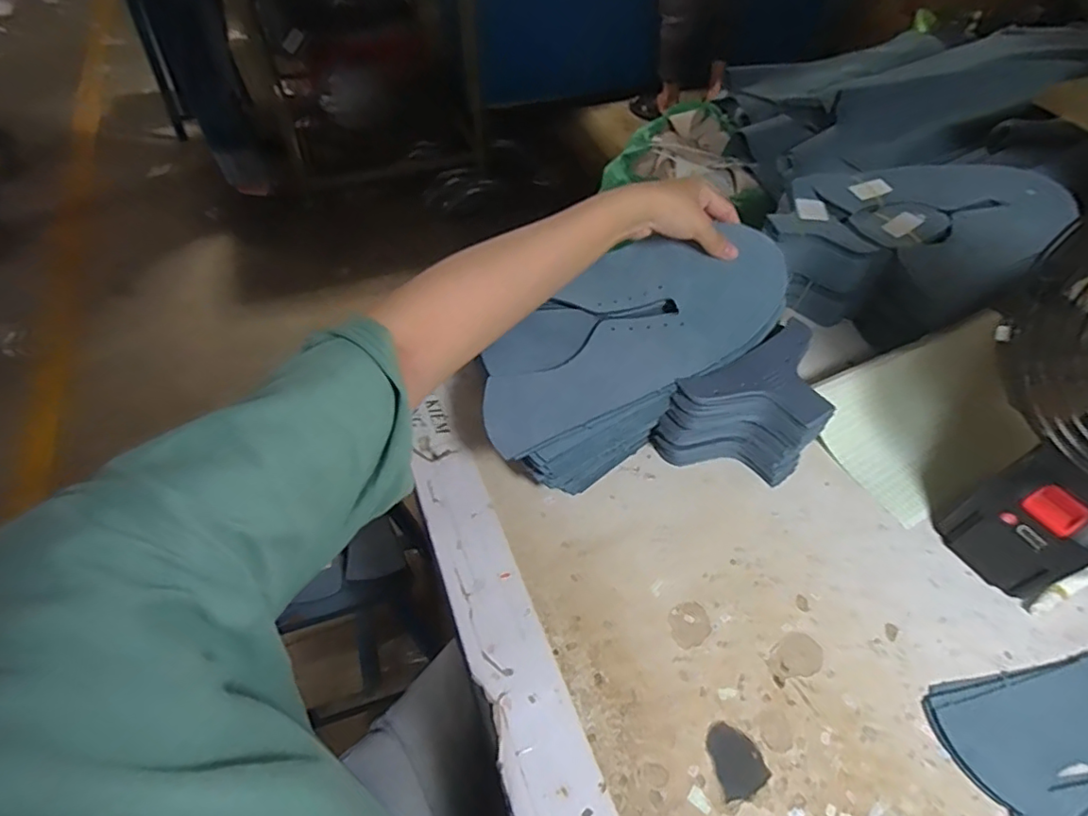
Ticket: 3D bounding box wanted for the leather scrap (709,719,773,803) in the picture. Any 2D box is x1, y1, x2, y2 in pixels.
[{"bbox_3d":[0.126,0.229,0.377,0.032,0.004,0.041,-16,54,-12],"label":"leather scrap"}]

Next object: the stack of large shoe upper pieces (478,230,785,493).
[{"bbox_3d":[0.068,-0.047,0.516,0.286,0.085,0.151,-39,62,-17],"label":"stack of large shoe upper pieces"}]

